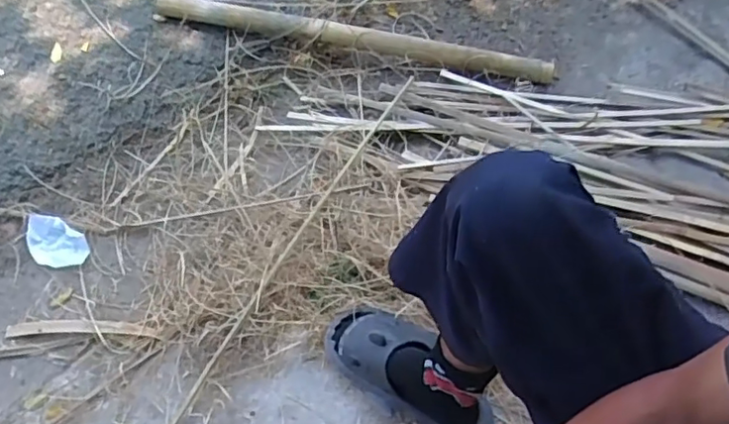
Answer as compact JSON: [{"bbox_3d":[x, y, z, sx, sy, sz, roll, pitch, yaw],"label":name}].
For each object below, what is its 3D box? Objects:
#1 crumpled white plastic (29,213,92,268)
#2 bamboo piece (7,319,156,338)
[{"bbox_3d":[-0.588,0.059,1.108,0.137,0.015,0.084,30,70,9],"label":"crumpled white plastic"},{"bbox_3d":[-0.489,0.202,1.020,0.269,0.010,0.029,0,56,4],"label":"bamboo piece"}]

